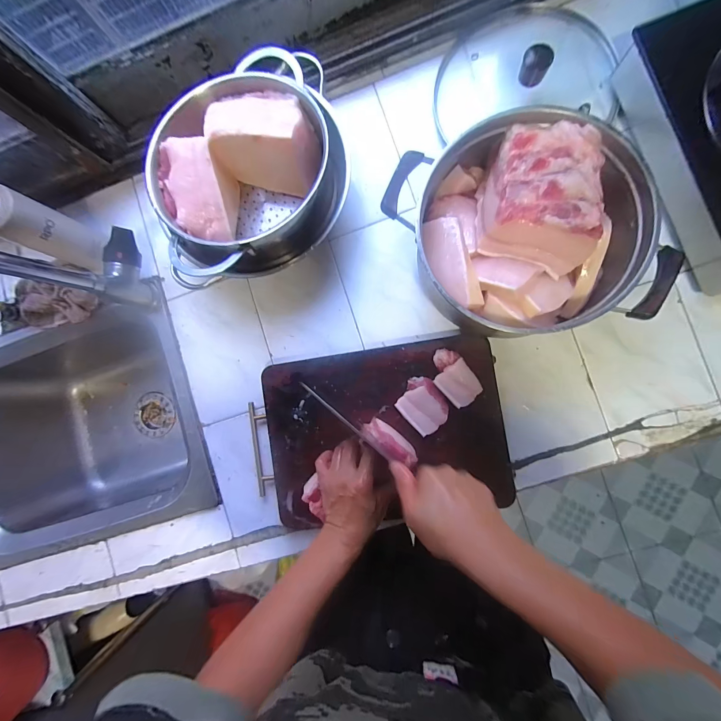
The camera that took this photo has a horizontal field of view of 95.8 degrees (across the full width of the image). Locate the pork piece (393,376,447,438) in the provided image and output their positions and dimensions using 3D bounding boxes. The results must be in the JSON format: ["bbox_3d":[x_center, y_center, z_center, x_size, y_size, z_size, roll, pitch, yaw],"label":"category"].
[{"bbox_3d":[0.090,0.064,0.470,0.061,0.024,0.073,-42,84,4],"label":"pork piece"}]

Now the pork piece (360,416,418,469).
[{"bbox_3d":[0.042,0.112,0.453,0.081,0.061,0.029,36,92,7],"label":"pork piece"}]

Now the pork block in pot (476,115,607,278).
[{"bbox_3d":[0.204,-0.187,0.373,0.121,0.061,0.149,10,75,11],"label":"pork block in pot"}]

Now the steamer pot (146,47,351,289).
[{"bbox_3d":[-0.151,-0.274,0.481,0.268,0.125,0.255,0,88,7],"label":"steamer pot"}]

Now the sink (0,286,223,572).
[{"bbox_3d":[-0.495,0.122,0.664,0.472,0.230,0.396,-18,86,6],"label":"sink"}]

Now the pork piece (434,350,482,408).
[{"bbox_3d":[0.131,0.024,0.461,0.050,0.033,0.081,-37,84,4],"label":"pork piece"}]

